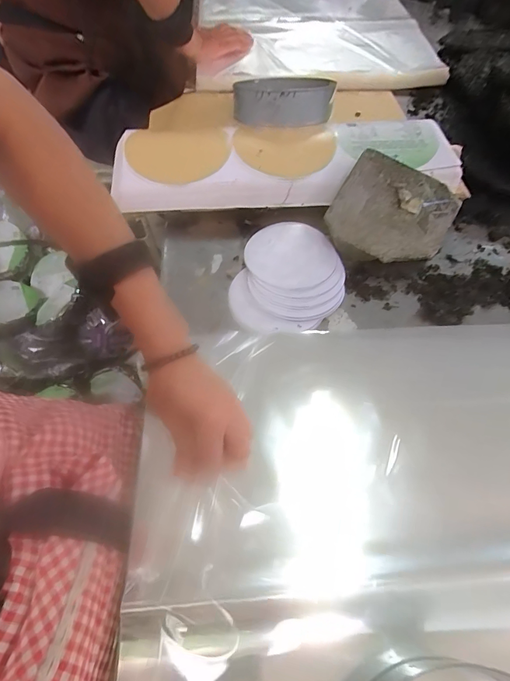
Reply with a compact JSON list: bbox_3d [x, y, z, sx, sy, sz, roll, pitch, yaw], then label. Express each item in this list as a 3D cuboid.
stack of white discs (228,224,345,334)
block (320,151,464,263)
[{"bbox_3d":[0.046,-0.085,0.493,0.133,0.015,0.174,13,58,8],"label":"stack of white discs"},{"bbox_3d":[0.183,-0.168,0.524,0.148,0.040,0.146,31,76,5],"label":"block"}]

